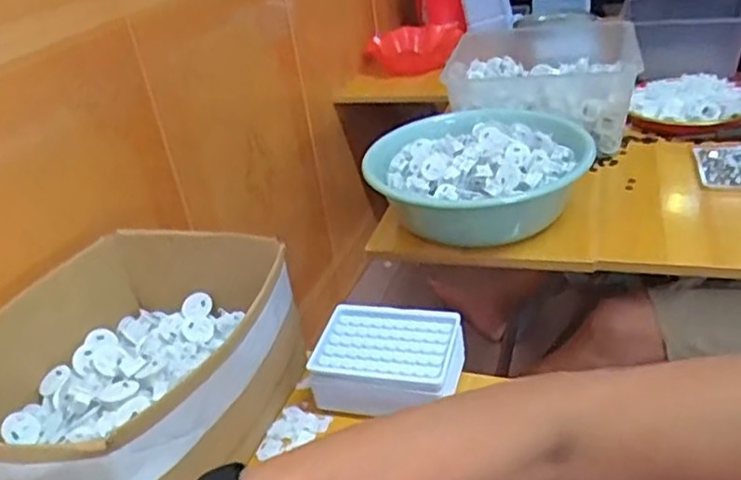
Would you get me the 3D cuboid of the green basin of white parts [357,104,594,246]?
[{"bbox_3d":[0.144,-0.085,0.909,0.256,0.102,0.266,-5,31,3],"label":"green basin of white parts"}]

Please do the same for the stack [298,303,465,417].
[{"bbox_3d":[0.017,0.116,0.652,0.140,0.050,0.099,2,32,15],"label":"stack"}]

